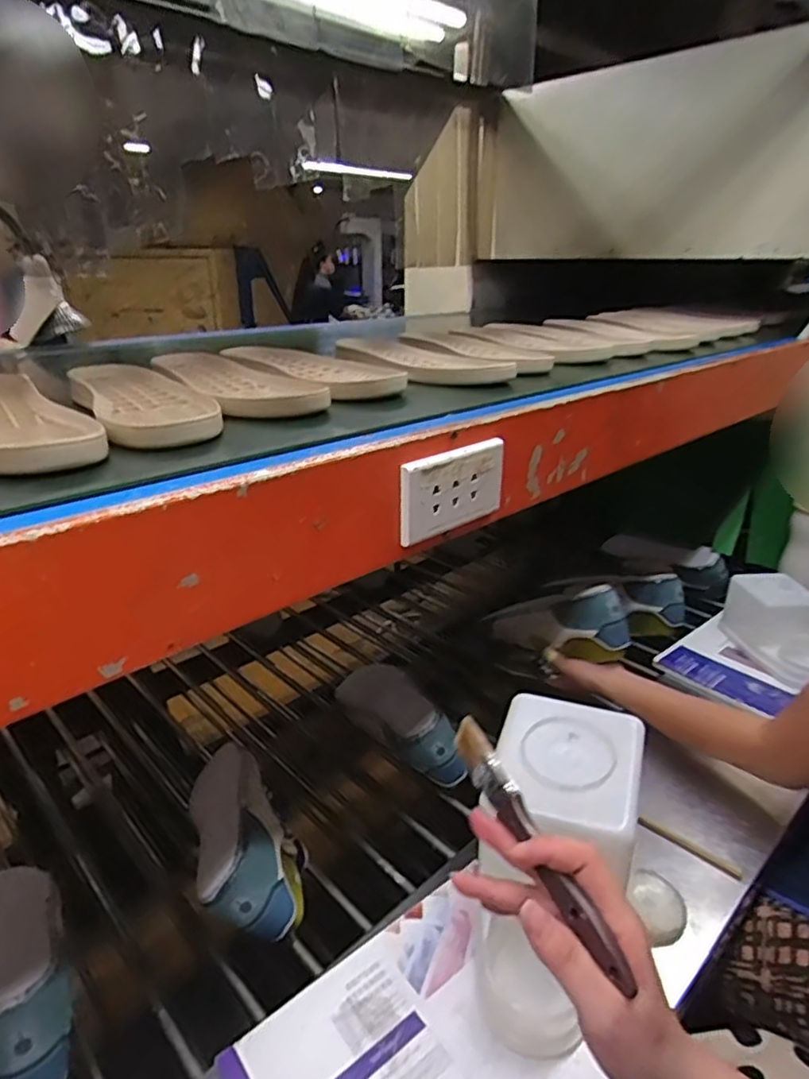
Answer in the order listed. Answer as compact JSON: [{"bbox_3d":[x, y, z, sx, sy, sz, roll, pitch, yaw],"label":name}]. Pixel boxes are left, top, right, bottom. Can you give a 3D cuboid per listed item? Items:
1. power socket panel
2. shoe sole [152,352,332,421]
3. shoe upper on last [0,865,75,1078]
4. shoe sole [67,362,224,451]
[{"bbox_3d":[0.045,-0.044,0.553,0.015,0.072,0.123,21,33,39],"label":"power socket panel"},{"bbox_3d":[-0.190,-0.175,0.691,0.107,0.023,0.276,-18,30,-33],"label":"shoe sole"},{"bbox_3d":[-0.355,0.385,0.577,0.094,0.094,0.250,-20,15,-34],"label":"shoe upper on last"},{"bbox_3d":[-0.260,-0.140,0.614,0.106,0.028,0.276,-18,30,-32],"label":"shoe sole"}]

